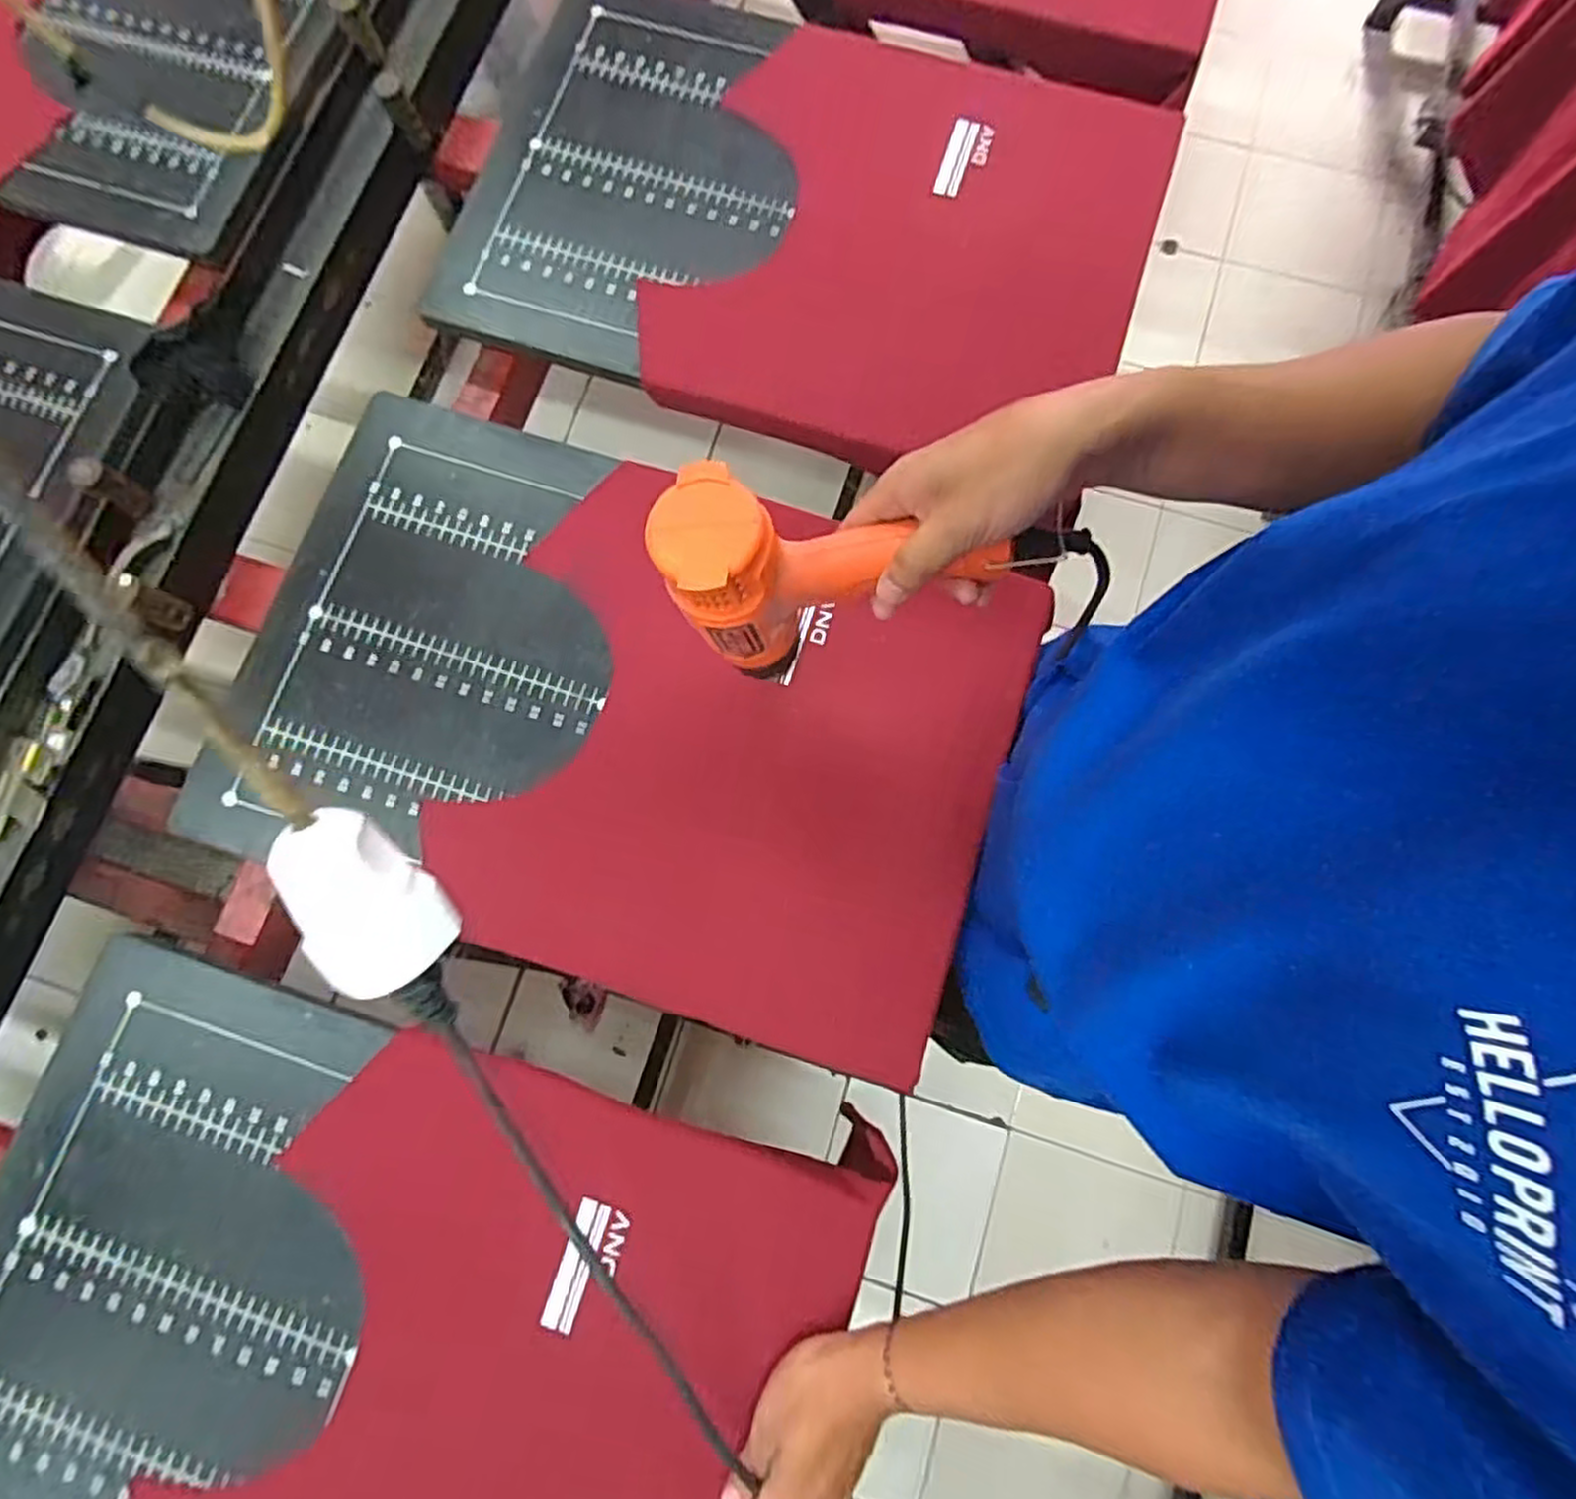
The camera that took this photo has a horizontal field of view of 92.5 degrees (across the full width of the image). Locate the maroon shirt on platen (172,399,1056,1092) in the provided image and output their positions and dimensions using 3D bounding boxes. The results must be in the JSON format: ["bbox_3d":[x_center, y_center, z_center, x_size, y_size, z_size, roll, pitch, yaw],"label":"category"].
[{"bbox_3d":[-0.126,-0.026,0.586,0.569,0.047,0.384,19,79,5],"label":"maroon shirt on platen"}]

